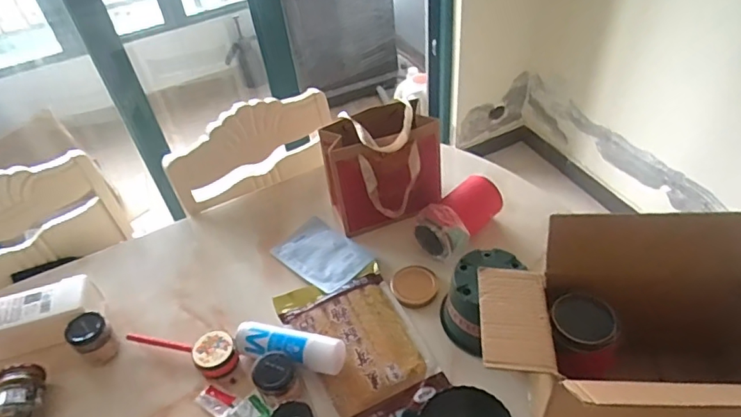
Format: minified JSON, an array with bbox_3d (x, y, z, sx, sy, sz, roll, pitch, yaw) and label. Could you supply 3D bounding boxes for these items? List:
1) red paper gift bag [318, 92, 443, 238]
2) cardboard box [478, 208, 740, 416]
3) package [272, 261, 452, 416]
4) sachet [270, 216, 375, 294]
[{"bbox_3d":[0.022,-0.077,0.932,0.193,0.193,0.141,-17,46,-9],"label":"red paper gift bag"},{"bbox_3d":[0.331,0.153,0.640,0.387,0.249,0.194,-3,45,4],"label":"cardboard box"},{"bbox_3d":[-0.021,0.208,0.796,0.191,0.028,0.256,-20,46,-12],"label":"package"},{"bbox_3d":[-0.087,0.084,0.938,0.119,0.014,0.180,-36,47,-28],"label":"sachet"}]

